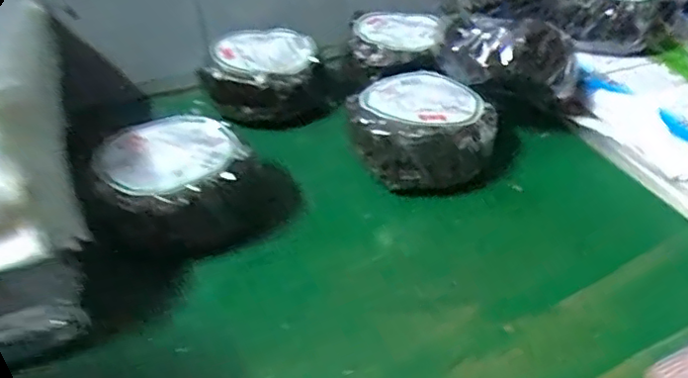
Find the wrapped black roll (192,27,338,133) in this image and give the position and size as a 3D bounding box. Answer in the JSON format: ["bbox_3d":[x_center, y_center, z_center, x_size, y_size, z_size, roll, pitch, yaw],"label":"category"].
[{"bbox_3d":[-0.117,-0.165,0.922,0.190,0.095,0.164,-7,37,-4],"label":"wrapped black roll"}]

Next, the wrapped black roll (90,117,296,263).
[{"bbox_3d":[-0.178,0.001,0.700,0.173,0.103,0.181,-2,37,2],"label":"wrapped black roll"}]

